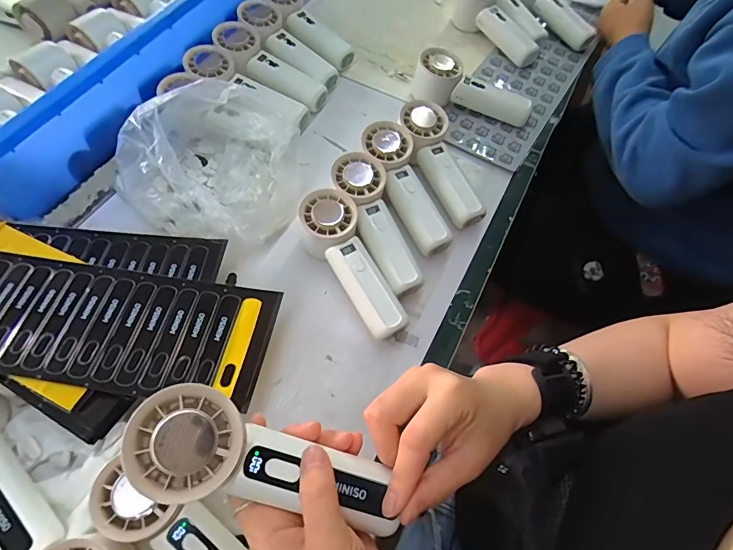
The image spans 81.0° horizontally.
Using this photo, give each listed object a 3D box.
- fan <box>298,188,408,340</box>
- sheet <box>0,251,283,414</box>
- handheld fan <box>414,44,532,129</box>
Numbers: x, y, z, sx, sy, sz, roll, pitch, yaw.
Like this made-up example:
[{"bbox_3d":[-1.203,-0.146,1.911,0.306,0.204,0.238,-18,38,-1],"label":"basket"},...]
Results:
[{"bbox_3d":[-0.017,-0.007,0.413,0.054,0.057,0.149,-21,63,-14],"label":"fan"},{"bbox_3d":[-0.233,0.039,0.361,0.301,0.005,0.102,8,58,5],"label":"sheet"},{"bbox_3d":[0.142,-0.246,0.584,0.164,0.057,0.050,19,58,-9],"label":"handheld fan"}]

